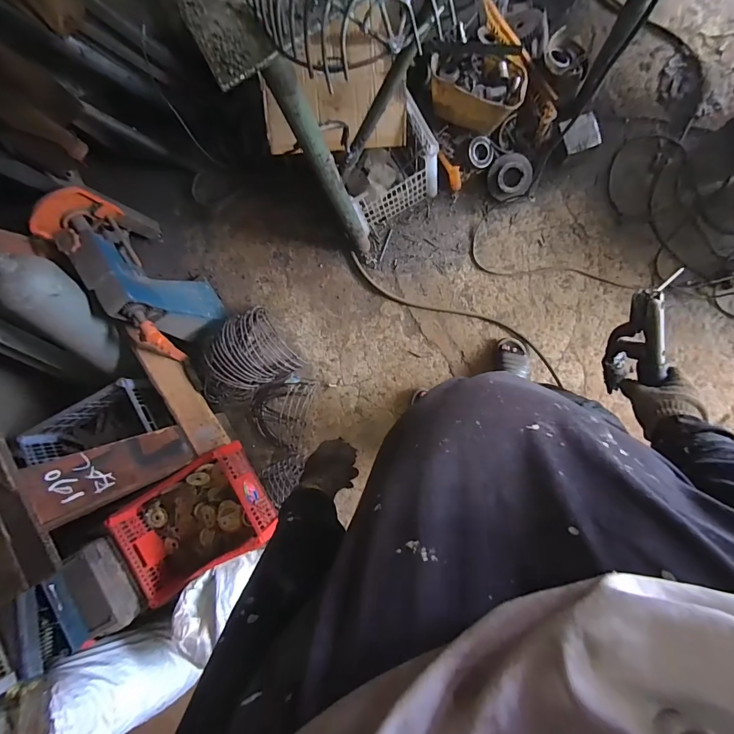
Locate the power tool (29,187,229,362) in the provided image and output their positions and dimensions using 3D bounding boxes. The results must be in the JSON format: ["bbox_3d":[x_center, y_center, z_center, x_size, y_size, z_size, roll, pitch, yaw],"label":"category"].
[{"bbox_3d":[-0.706,-0.281,1.237,0.203,0.396,0.476,-36,85,8],"label":"power tool"}]

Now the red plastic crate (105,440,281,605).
[{"bbox_3d":[-0.534,0.484,1.237,0.447,0.144,0.314,-33,86,9],"label":"red plastic crate"}]

